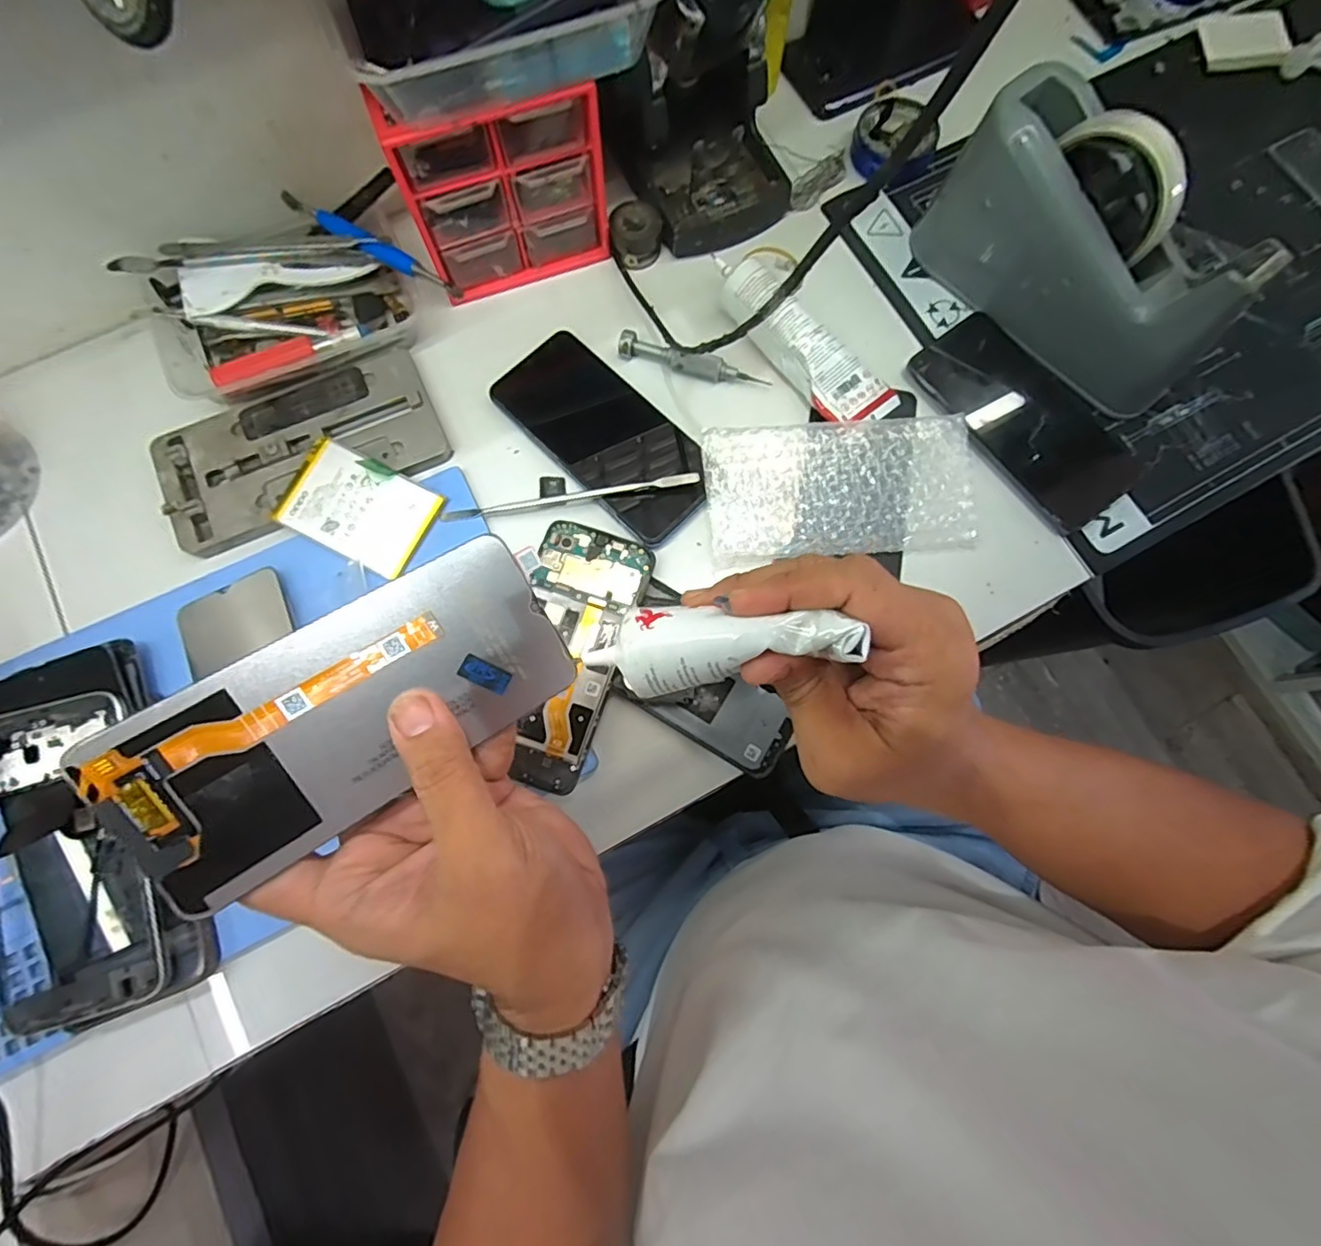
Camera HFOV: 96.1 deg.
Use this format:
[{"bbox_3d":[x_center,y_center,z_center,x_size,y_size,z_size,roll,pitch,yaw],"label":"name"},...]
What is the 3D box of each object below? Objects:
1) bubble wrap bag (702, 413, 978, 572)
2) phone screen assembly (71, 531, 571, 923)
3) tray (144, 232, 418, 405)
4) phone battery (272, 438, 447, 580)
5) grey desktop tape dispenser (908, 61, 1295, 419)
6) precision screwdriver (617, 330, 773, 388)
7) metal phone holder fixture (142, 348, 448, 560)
[{"bbox_3d":[0.119,-0.088,0.389,0.174,0.025,0.085,-5,78,-1],"label":"bubble wrap bag"},{"bbox_3d":[-0.112,0.032,0.218,0.153,0.004,0.070,-33,102,-19],"label":"phone screen assembly"},{"bbox_3d":[-0.255,-0.215,0.400,0.159,0.039,0.102,-22,79,-5],"label":"tray"},{"bbox_3d":[-0.194,-0.075,0.380,0.093,0.005,0.062,27,80,4],"label":"phone battery"},{"bbox_3d":[0.272,-0.239,0.378,0.068,0.106,0.201,-41,81,-8],"label":"grey desktop tape dispenser"},{"bbox_3d":[0.023,-0.181,0.412,0.106,0.014,0.015,17,78,3],"label":"precision screwdriver"},{"bbox_3d":[-0.239,-0.118,0.398,0.177,0.017,0.093,-24,79,-5],"label":"metal phone holder fixture"}]

